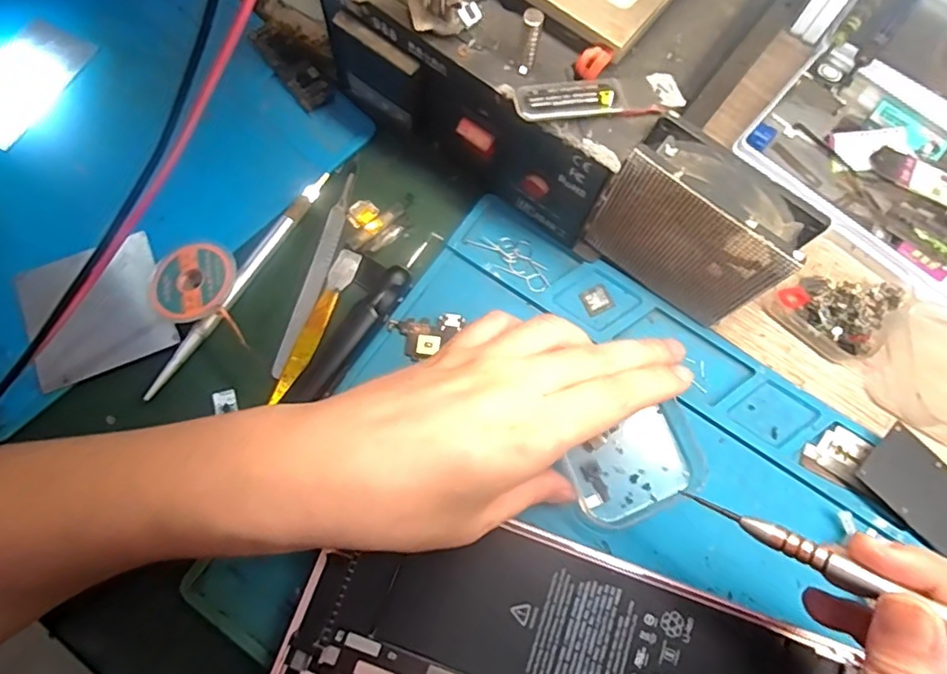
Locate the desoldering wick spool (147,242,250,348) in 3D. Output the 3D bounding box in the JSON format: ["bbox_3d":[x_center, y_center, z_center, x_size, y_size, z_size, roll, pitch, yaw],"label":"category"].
[{"bbox_3d":[-0.139,-0.023,0.294,0.042,0.016,0.049,-7,74,-3],"label":"desoldering wick spool"}]

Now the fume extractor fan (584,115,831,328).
[{"bbox_3d":[0.101,-0.047,0.272,0.079,0.086,0.031,39,77,10],"label":"fume extractor fan"}]

